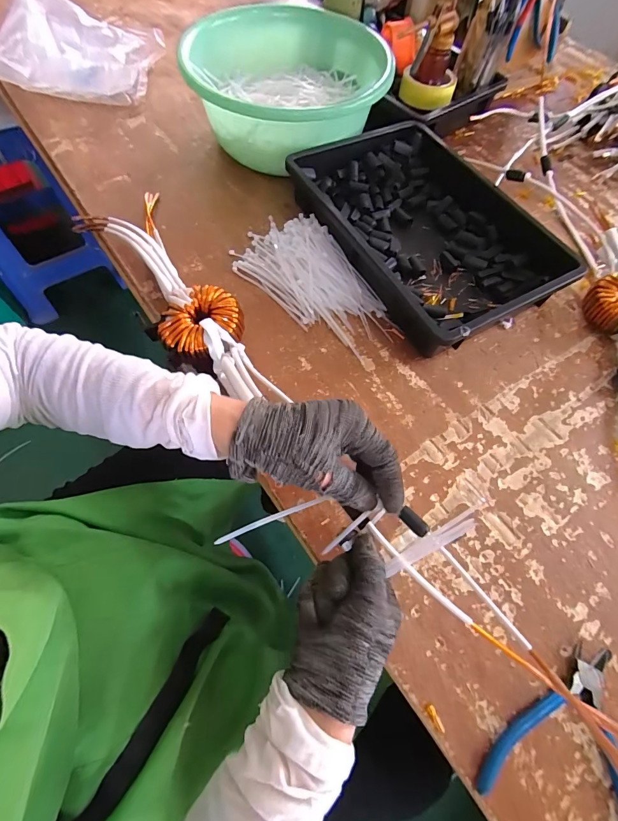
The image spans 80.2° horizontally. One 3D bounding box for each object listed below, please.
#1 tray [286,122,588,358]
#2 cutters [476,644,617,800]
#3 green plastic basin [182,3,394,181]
[{"bbox_3d":[0.164,-0.258,0.520,0.260,0.064,0.367,-25,68,-14],"label":"tray"},{"bbox_3d":[0.218,0.264,0.299,0.123,0.011,0.142,29,66,11],"label":"cutters"},{"bbox_3d":[-0.032,-0.499,0.590,0.290,0.119,0.297,1,64,-3],"label":"green plastic basin"}]

